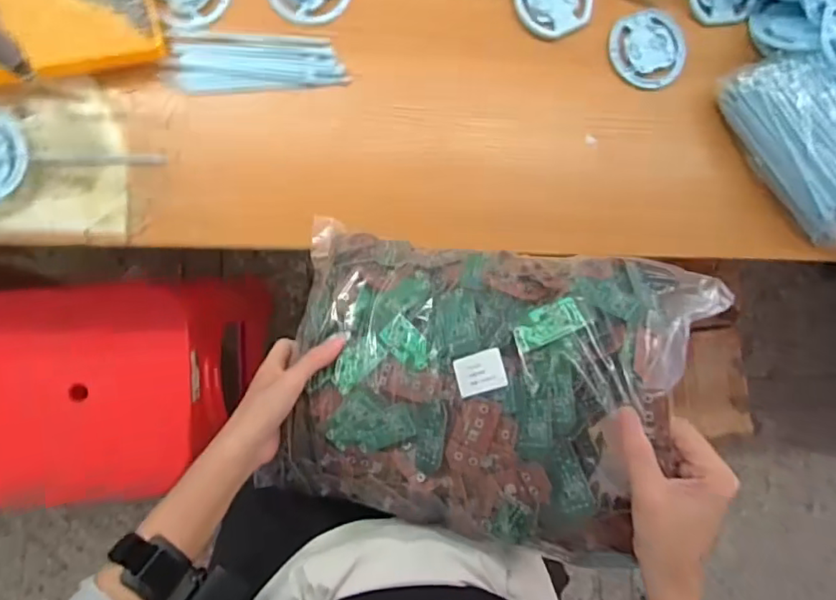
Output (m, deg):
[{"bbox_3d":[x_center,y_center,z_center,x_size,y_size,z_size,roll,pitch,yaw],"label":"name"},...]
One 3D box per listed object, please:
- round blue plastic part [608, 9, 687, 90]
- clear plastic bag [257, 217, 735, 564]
[{"bbox_3d":[0.306,-0.333,0.751,0.102,0.008,0.102,1,86,-8],"label":"round blue plastic part"},{"bbox_3d":[0.035,0.068,0.480,0.354,0.079,0.251,11,83,25],"label":"clear plastic bag"}]

